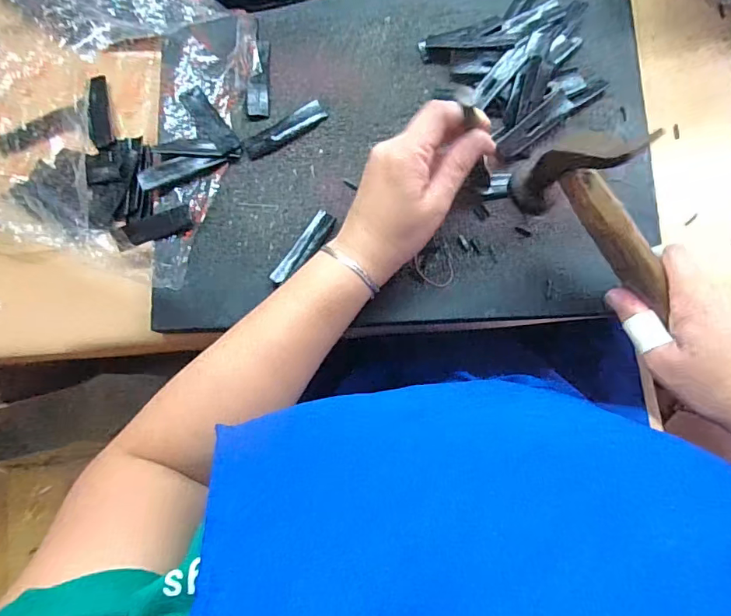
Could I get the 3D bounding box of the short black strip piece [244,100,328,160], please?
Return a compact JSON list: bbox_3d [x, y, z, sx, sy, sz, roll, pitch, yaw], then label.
[{"bbox_3d":[-0.067,-0.149,0.388,0.072,0.005,0.021,-32,81,-2],"label":"short black strip piece"}]

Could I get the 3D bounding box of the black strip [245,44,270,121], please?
[{"bbox_3d":[-0.091,-0.195,0.394,0.019,0.005,0.071,-2,81,3],"label":"black strip"}]

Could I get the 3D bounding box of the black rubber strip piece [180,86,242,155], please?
[{"bbox_3d":[-0.131,-0.157,0.389,0.018,0.004,0.071,-36,81,-3],"label":"black rubber strip piece"}]

